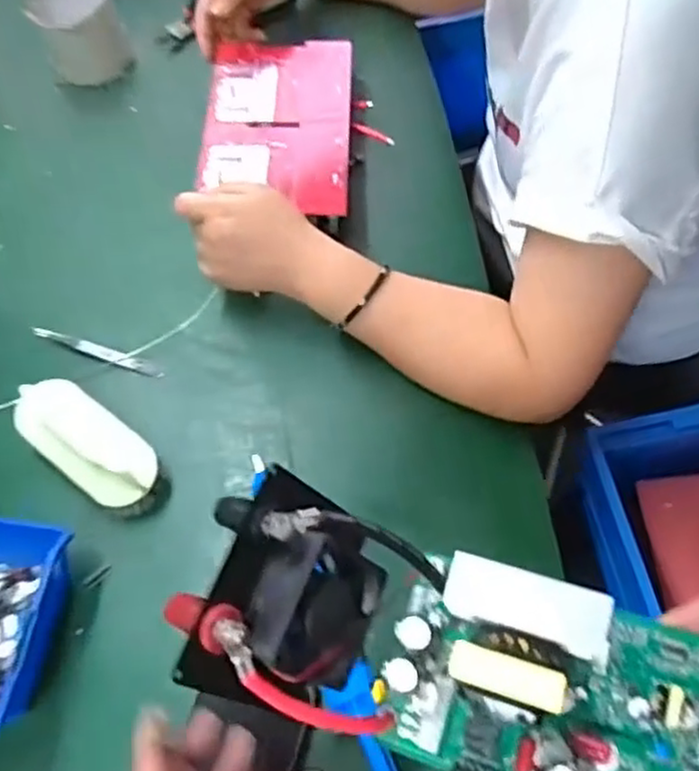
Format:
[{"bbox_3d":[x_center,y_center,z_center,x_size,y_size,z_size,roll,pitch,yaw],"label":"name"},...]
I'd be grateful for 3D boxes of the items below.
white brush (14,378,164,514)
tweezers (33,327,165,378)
[{"bbox_3d":[-0.194,0.044,0.528,0.120,0.042,0.052,34,70,17],"label":"white brush"},{"bbox_3d":[-0.207,-0.028,0.588,0.120,0.006,0.012,18,67,11],"label":"tweezers"}]

